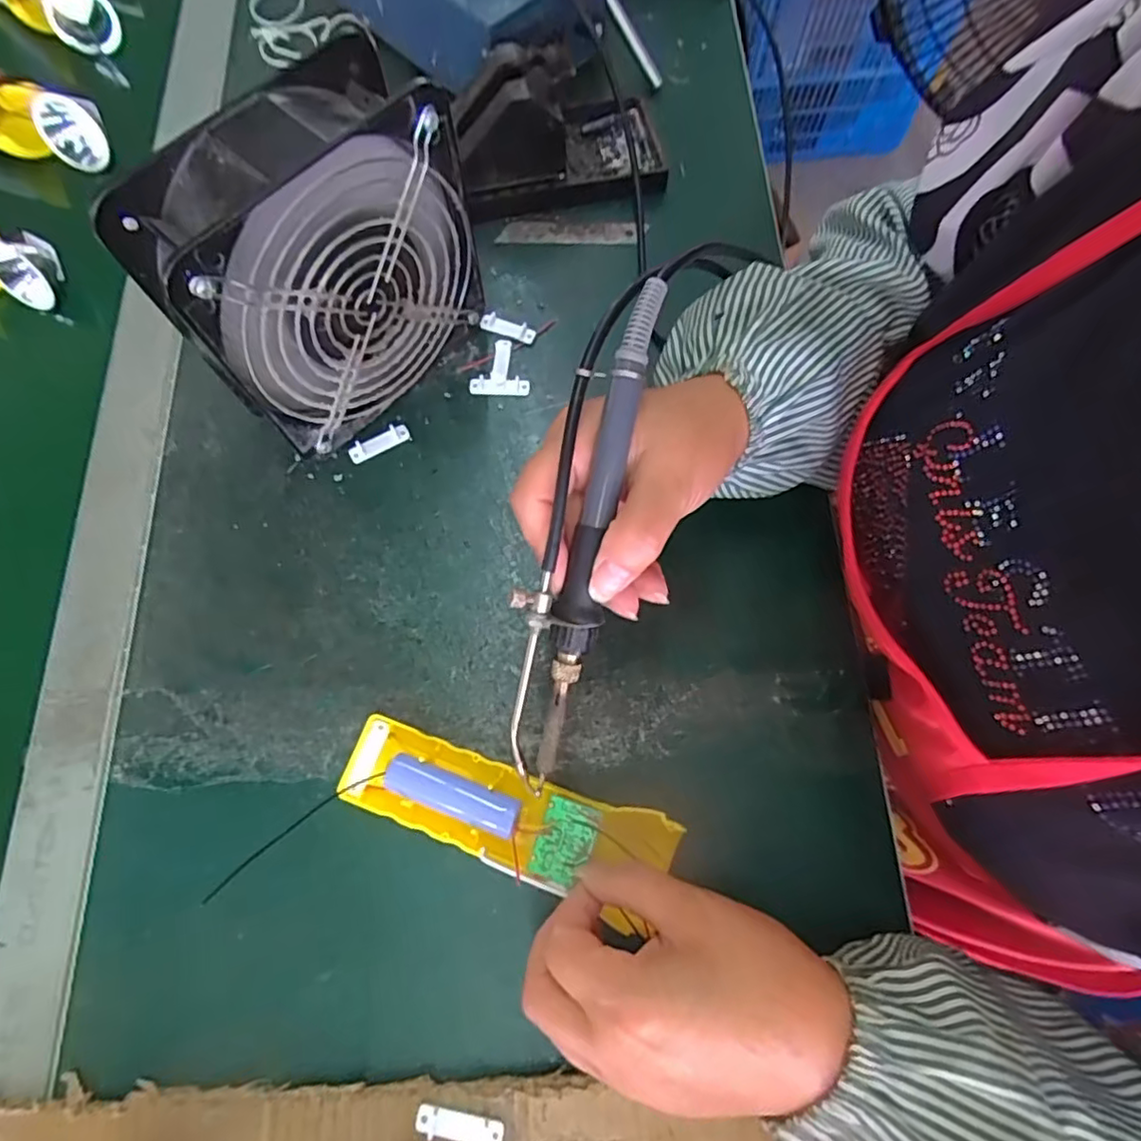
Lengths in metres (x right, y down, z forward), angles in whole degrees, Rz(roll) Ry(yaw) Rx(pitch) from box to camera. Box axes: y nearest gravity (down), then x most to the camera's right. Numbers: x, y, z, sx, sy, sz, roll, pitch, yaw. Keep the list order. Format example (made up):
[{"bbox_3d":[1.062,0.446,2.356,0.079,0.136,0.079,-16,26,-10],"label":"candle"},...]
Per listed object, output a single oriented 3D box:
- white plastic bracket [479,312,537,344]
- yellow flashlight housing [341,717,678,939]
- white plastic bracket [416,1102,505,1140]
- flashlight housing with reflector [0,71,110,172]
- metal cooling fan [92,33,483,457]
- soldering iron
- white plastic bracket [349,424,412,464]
[{"bbox_3d":[-0.040,-0.158,0.397,0.036,0.007,0.011,21,72,6],"label":"white plastic bracket"},{"bbox_3d":[-0.032,0.113,0.286,0.158,0.018,0.045,14,72,9],"label":"yellow flashlight housing"},{"bbox_3d":[-0.047,0.236,0.260,0.037,0.006,0.011,8,71,2],"label":"white plastic bracket"},{"bbox_3d":[-0.439,-0.335,0.446,0.208,0.041,0.044,13,72,4],"label":"flashlight housing with reflector"},{"bbox_3d":[-0.120,-0.148,0.316,0.062,0.150,0.150,39,75,12],"label":"metal cooling fan"},{"bbox_3d":[0.001,-0.009,0.242,0.031,0.018,0.207,12,98,4],"label":"soldering iron"},{"bbox_3d":[-0.116,-0.077,0.369,0.037,0.005,0.010,-29,74,-10],"label":"white plastic bracket"}]

